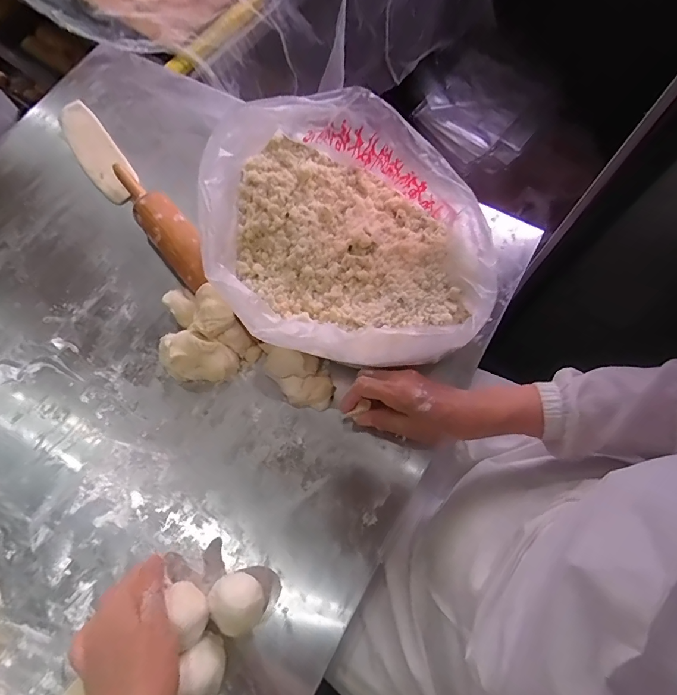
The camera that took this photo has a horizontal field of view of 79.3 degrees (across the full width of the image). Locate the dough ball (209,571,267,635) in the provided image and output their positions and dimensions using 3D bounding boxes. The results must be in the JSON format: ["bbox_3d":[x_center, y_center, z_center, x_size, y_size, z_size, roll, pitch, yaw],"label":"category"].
[{"bbox_3d":[-0.098,0.249,0.402,0.050,0.057,0.048,0,72,2],"label":"dough ball"}]

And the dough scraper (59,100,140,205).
[{"bbox_3d":[-0.370,-0.299,0.623,0.060,0.008,0.201,-36,75,-9],"label":"dough scraper"}]

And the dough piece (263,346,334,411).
[{"bbox_3d":[-0.045,0.036,0.489,0.054,0.035,0.086,-40,75,-11],"label":"dough piece"}]

